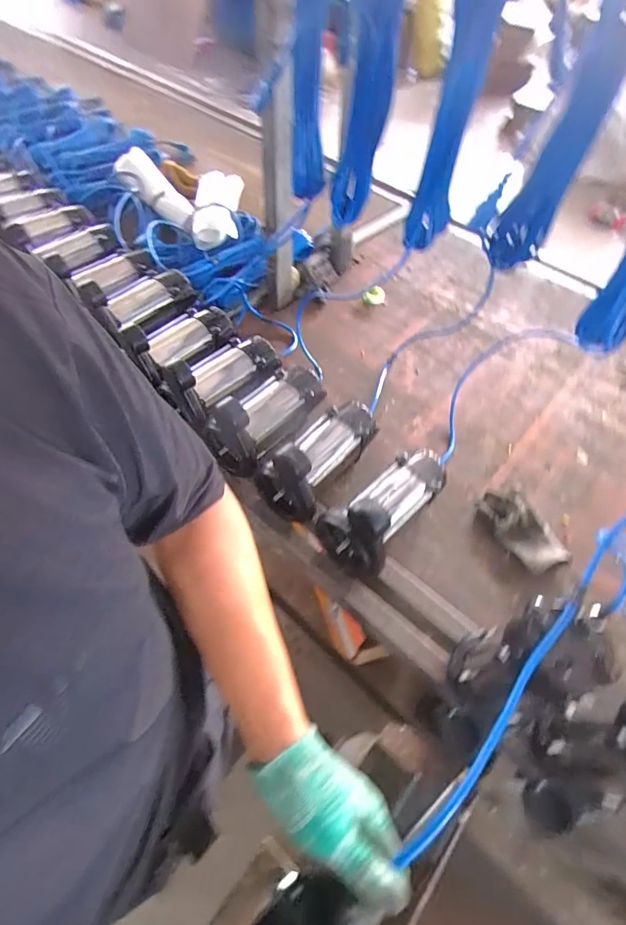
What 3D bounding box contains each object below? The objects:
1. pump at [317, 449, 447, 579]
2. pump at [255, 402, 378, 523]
[{"bbox_3d":[0.120,0.050,0.706,0.117,0.164,0.233,34,60,18],"label":"pump"},{"bbox_3d":[0.013,-0.025,0.755,0.112,0.153,0.230,32,59,17],"label":"pump"}]

